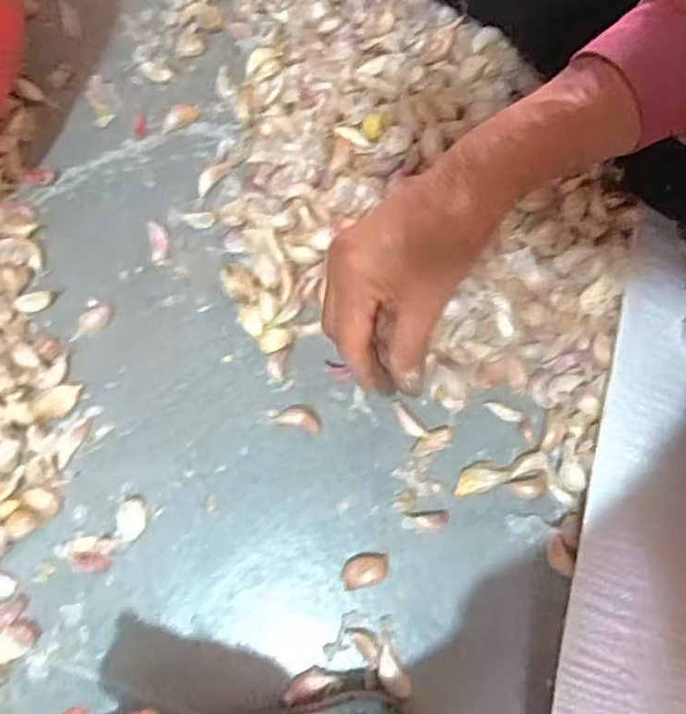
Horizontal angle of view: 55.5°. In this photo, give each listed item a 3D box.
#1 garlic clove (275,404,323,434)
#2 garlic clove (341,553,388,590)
[{"bbox_3d":[-0.028,0.039,0.432,0.030,0.009,0.017,13,76,4],"label":"garlic clove"},{"bbox_3d":[0.014,0.133,0.406,0.029,0.009,0.019,-12,76,-3],"label":"garlic clove"}]

